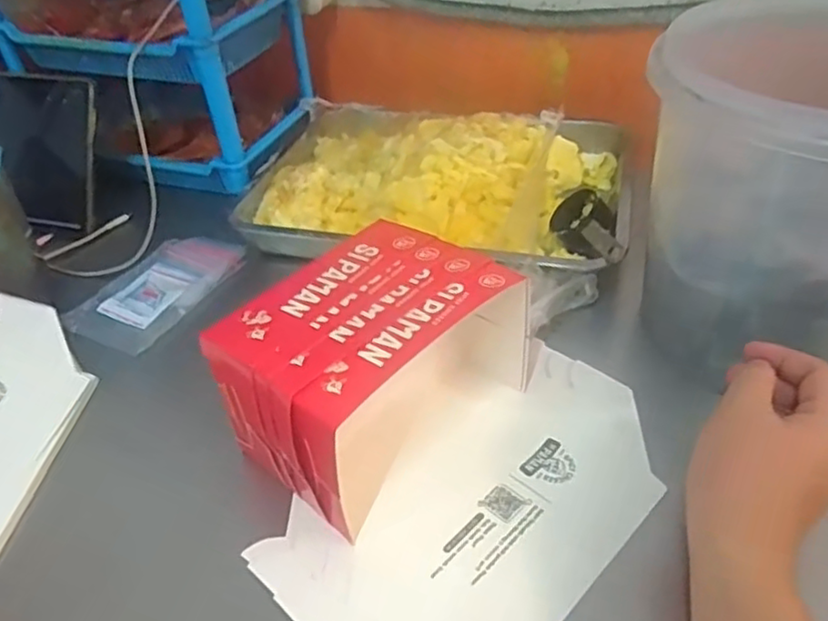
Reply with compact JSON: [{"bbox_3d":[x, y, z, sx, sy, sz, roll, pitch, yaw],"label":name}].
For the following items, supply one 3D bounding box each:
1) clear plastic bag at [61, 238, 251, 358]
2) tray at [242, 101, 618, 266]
[{"bbox_3d":[-0.245,-0.023,0.652,0.092,0.009,0.177,17,42,12],"label":"clear plastic bag"},{"bbox_3d":[0.025,-0.136,0.712,0.391,0.063,0.291,9,41,17],"label":"tray"}]

